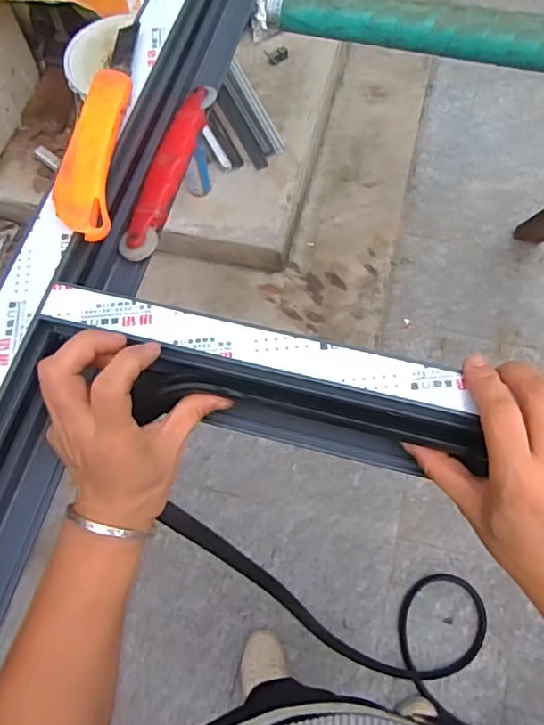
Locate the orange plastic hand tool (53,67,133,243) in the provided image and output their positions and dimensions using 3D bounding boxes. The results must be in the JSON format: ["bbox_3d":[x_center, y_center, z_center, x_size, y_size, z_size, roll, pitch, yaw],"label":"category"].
[{"bbox_3d":[-0.130,-0.154,0.411,0.038,0.018,0.140,4,68,4],"label":"orange plastic hand tool"}]

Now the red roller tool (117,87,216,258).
[{"bbox_3d":[-0.090,-0.173,0.497,0.029,0.020,0.190,13,69,7],"label":"red roller tool"}]

